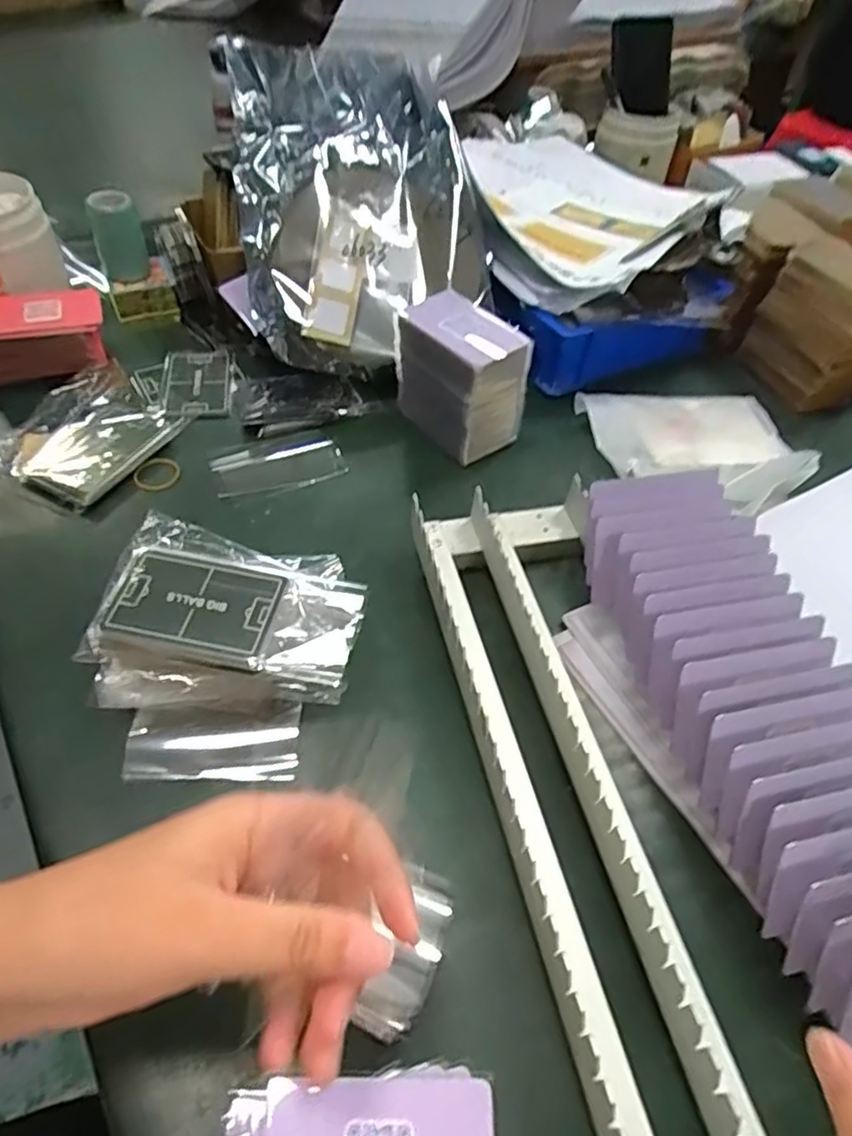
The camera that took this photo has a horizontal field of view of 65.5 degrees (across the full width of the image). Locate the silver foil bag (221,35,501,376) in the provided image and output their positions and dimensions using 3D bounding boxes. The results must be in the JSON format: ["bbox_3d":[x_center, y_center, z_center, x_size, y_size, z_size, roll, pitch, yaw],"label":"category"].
[{"bbox_3d":[-0.057,-0.310,0.555,0.199,0.056,0.287,-6,83,-4],"label":"silver foil bag"}]

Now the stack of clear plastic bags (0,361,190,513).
[{"bbox_3d":[-0.253,-0.103,0.503,0.104,0.019,0.134,20,52,12],"label":"stack of clear plastic bags"}]

